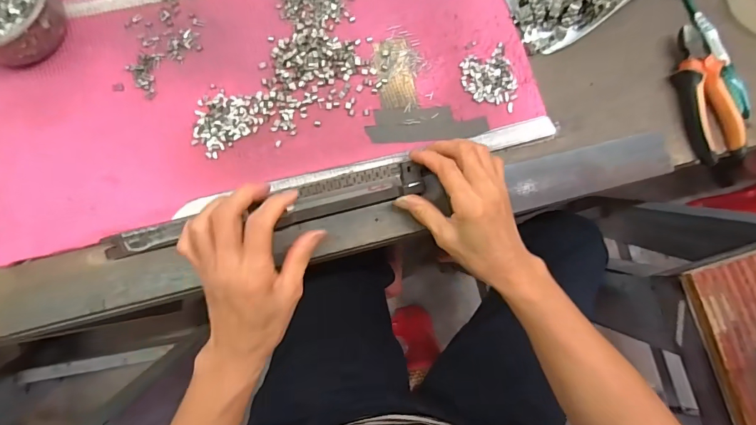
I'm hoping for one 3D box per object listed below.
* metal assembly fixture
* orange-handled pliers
[{"bbox_3d":[-0.097,-0.001,0.372,0.285,0.015,0.032,-14,87,-7],"label":"metal assembly fixture"},{"bbox_3d":[0.357,-0.129,0.446,0.056,0.028,0.151,-10,81,-8],"label":"orange-handled pliers"}]

